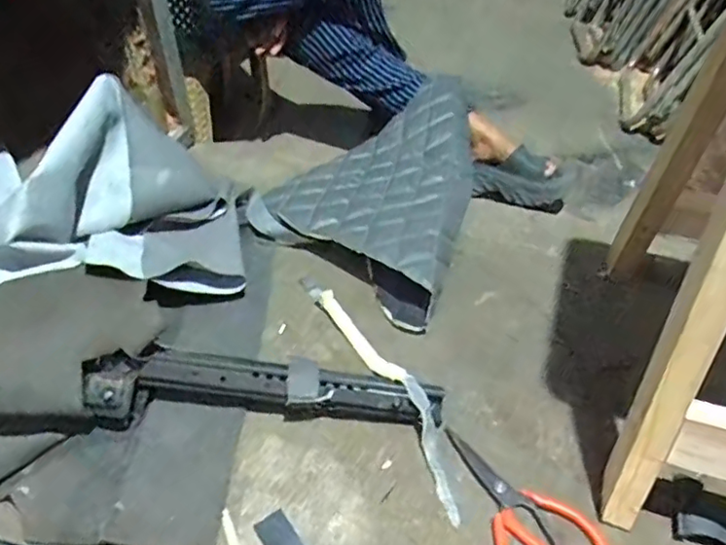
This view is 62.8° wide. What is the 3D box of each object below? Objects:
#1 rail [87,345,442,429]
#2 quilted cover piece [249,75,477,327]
[{"bbox_3d":[-0.103,0.124,0.665,0.380,0.066,0.086,0,43,-1],"label":"rail"},{"bbox_3d":[0.027,-0.156,0.958,0.309,0.074,0.522,14,44,13],"label":"quilted cover piece"}]

